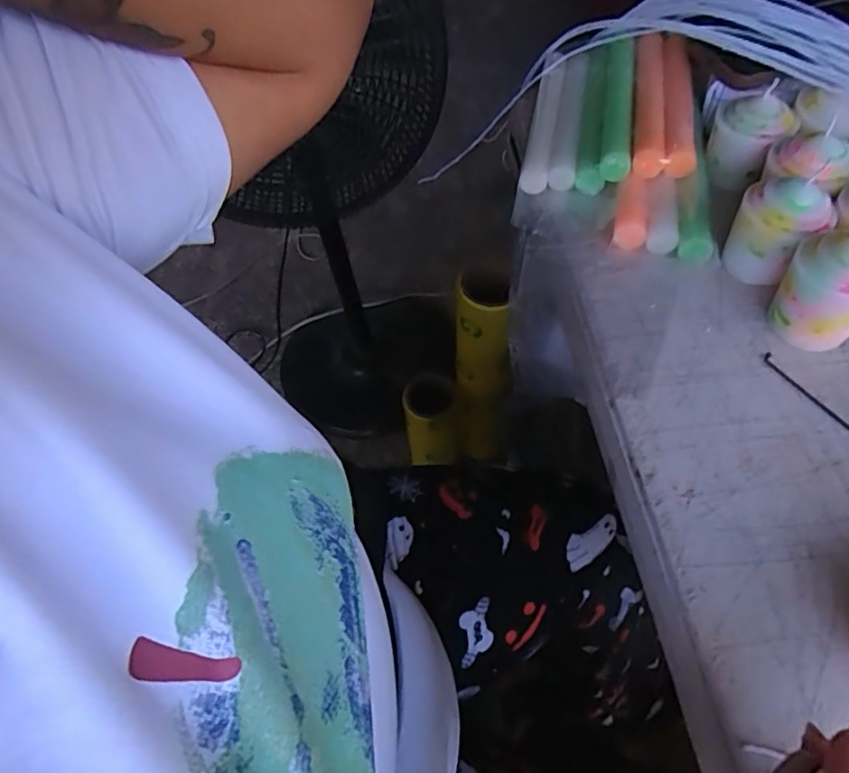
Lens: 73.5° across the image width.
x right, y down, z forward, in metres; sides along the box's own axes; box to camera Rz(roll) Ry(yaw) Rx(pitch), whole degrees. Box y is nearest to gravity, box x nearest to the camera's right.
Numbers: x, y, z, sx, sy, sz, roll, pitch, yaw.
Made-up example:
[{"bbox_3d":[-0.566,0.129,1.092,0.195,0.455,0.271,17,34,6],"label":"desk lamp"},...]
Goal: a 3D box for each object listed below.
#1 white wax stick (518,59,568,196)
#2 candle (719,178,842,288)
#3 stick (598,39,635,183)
[{"bbox_3d":[0.105,-0.231,0.503,0.023,0.022,0.156,9,58,11],"label":"white wax stick"},{"bbox_3d":[0.238,-0.106,0.387,0.054,0.068,0.045,37,66,24],"label":"candle"},{"bbox_3d":[0.160,-0.235,0.473,0.023,0.027,0.156,7,58,10],"label":"stick"}]

